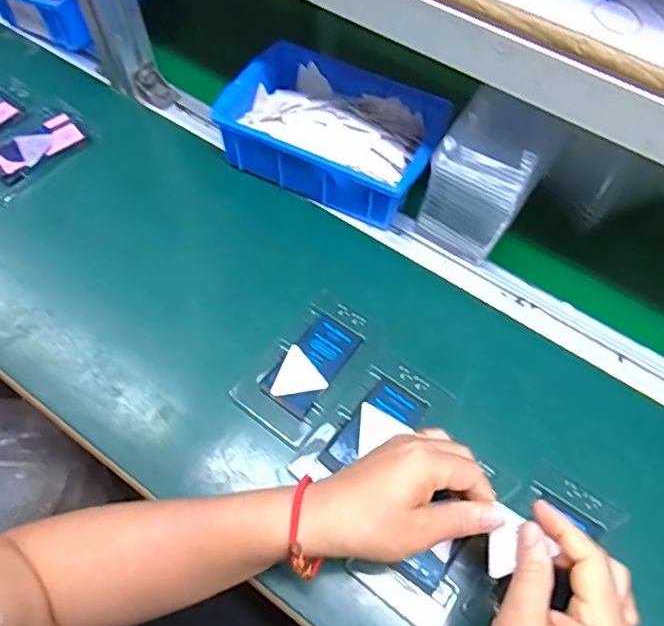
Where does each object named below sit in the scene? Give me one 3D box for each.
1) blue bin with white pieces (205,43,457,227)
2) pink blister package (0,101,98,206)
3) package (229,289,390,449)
[{"bbox_3d":[0.002,-0.181,0.569,0.205,0.065,0.140,23,63,11],"label":"blue bin with white pieces"},{"bbox_3d":[-0.311,-0.167,0.583,0.066,0.014,0.123,37,67,17],"label":"pink blister package"},{"bbox_3d":[-0.017,0.043,0.474,0.074,0.010,0.126,34,66,16],"label":"package"}]

